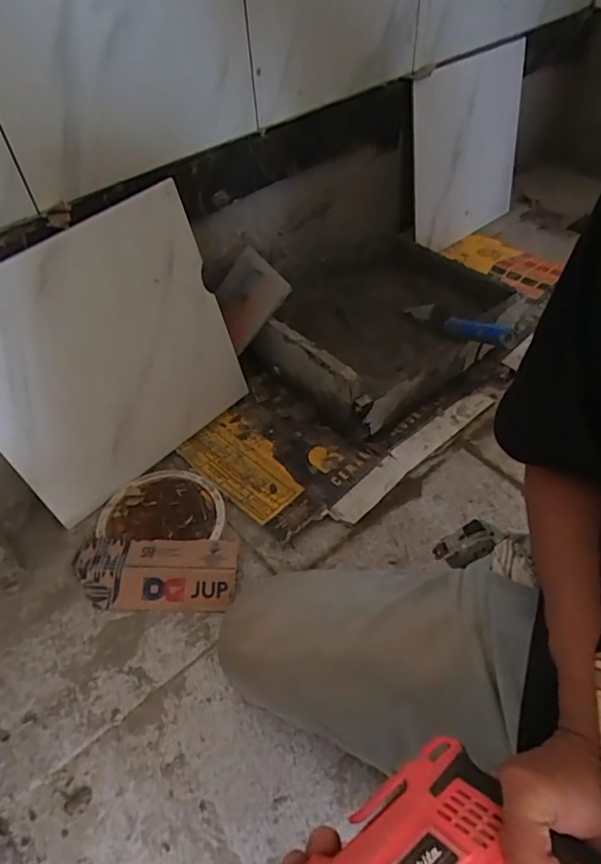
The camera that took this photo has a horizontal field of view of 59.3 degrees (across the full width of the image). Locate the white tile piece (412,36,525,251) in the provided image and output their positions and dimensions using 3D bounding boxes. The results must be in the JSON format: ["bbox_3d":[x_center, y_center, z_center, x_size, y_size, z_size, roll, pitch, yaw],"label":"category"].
[{"bbox_3d":[0.396,-0.657,1.247,0.405,0.392,0.019,-36,49,-25],"label":"white tile piece"}]

